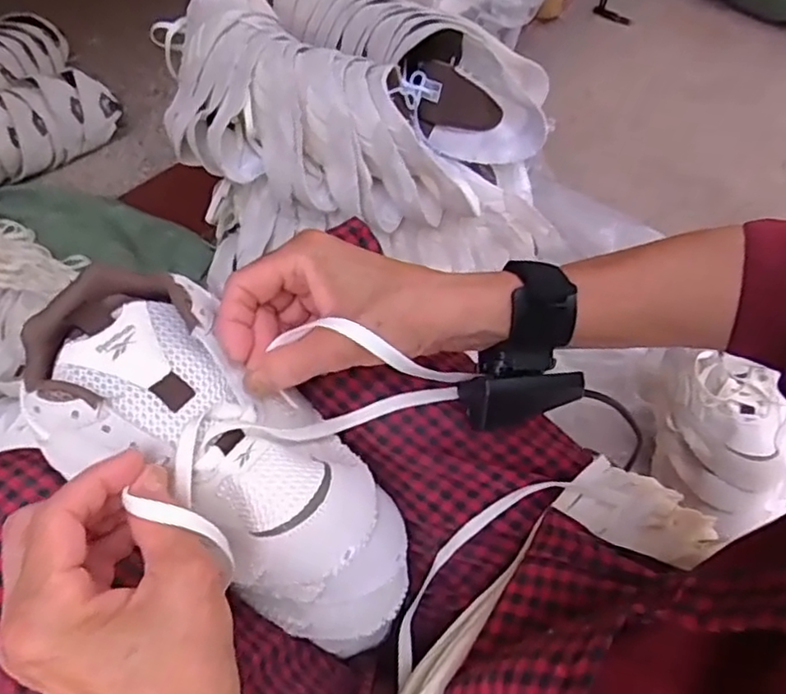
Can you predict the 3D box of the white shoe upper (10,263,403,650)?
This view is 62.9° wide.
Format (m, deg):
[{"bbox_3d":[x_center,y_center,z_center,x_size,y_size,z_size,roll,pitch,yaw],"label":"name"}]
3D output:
[{"bbox_3d":[-0.088,0.062,0.346,0.250,0.072,0.107,45,62,-4],"label":"white shoe upper"}]

